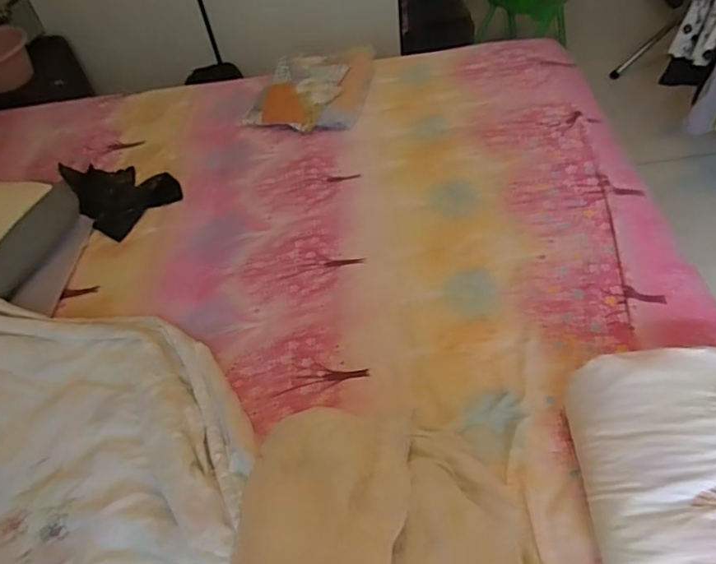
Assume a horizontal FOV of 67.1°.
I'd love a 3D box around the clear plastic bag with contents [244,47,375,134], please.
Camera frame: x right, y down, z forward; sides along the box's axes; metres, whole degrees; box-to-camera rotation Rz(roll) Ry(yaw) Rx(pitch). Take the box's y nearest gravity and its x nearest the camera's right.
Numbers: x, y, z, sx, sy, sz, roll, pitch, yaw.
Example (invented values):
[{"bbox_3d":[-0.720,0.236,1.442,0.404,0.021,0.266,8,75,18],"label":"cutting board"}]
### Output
[{"bbox_3d":[-0.143,-0.621,1.703,0.366,0.118,0.359,8,52,14],"label":"clear plastic bag with contents"}]

